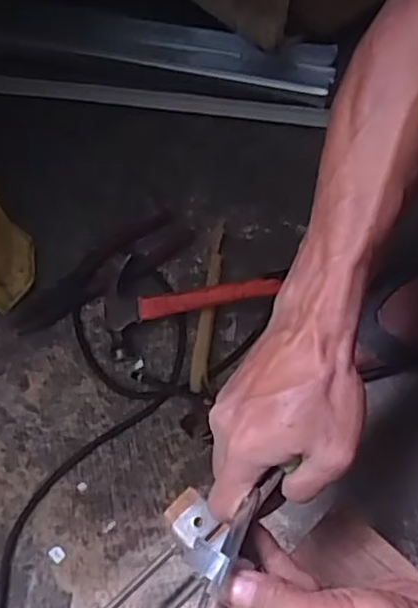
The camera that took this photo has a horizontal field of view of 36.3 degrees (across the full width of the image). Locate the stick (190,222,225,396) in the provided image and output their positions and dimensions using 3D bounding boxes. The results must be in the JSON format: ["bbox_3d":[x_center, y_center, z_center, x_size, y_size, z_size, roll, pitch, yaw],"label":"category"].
[{"bbox_3d":[0.001,-0.003,0.629,0.014,0.012,0.187,8,64,2],"label":"stick"}]

